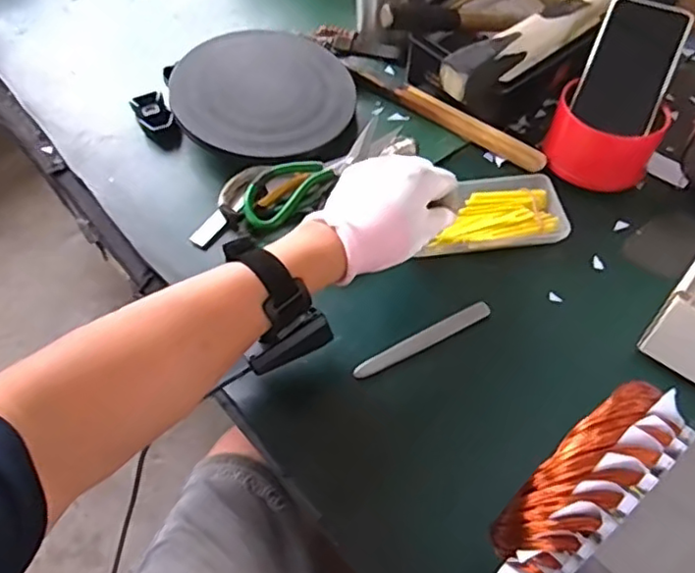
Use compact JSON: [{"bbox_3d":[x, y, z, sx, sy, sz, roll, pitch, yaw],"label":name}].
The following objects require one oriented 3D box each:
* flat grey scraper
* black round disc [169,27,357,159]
[{"bbox_3d":[0.065,0.044,0.527,0.131,0.006,0.015,-26,58,-14],"label":"flat grey scraper"},{"bbox_3d":[-0.088,-0.213,0.678,0.186,0.043,0.177,-1,56,2],"label":"black round disc"}]

